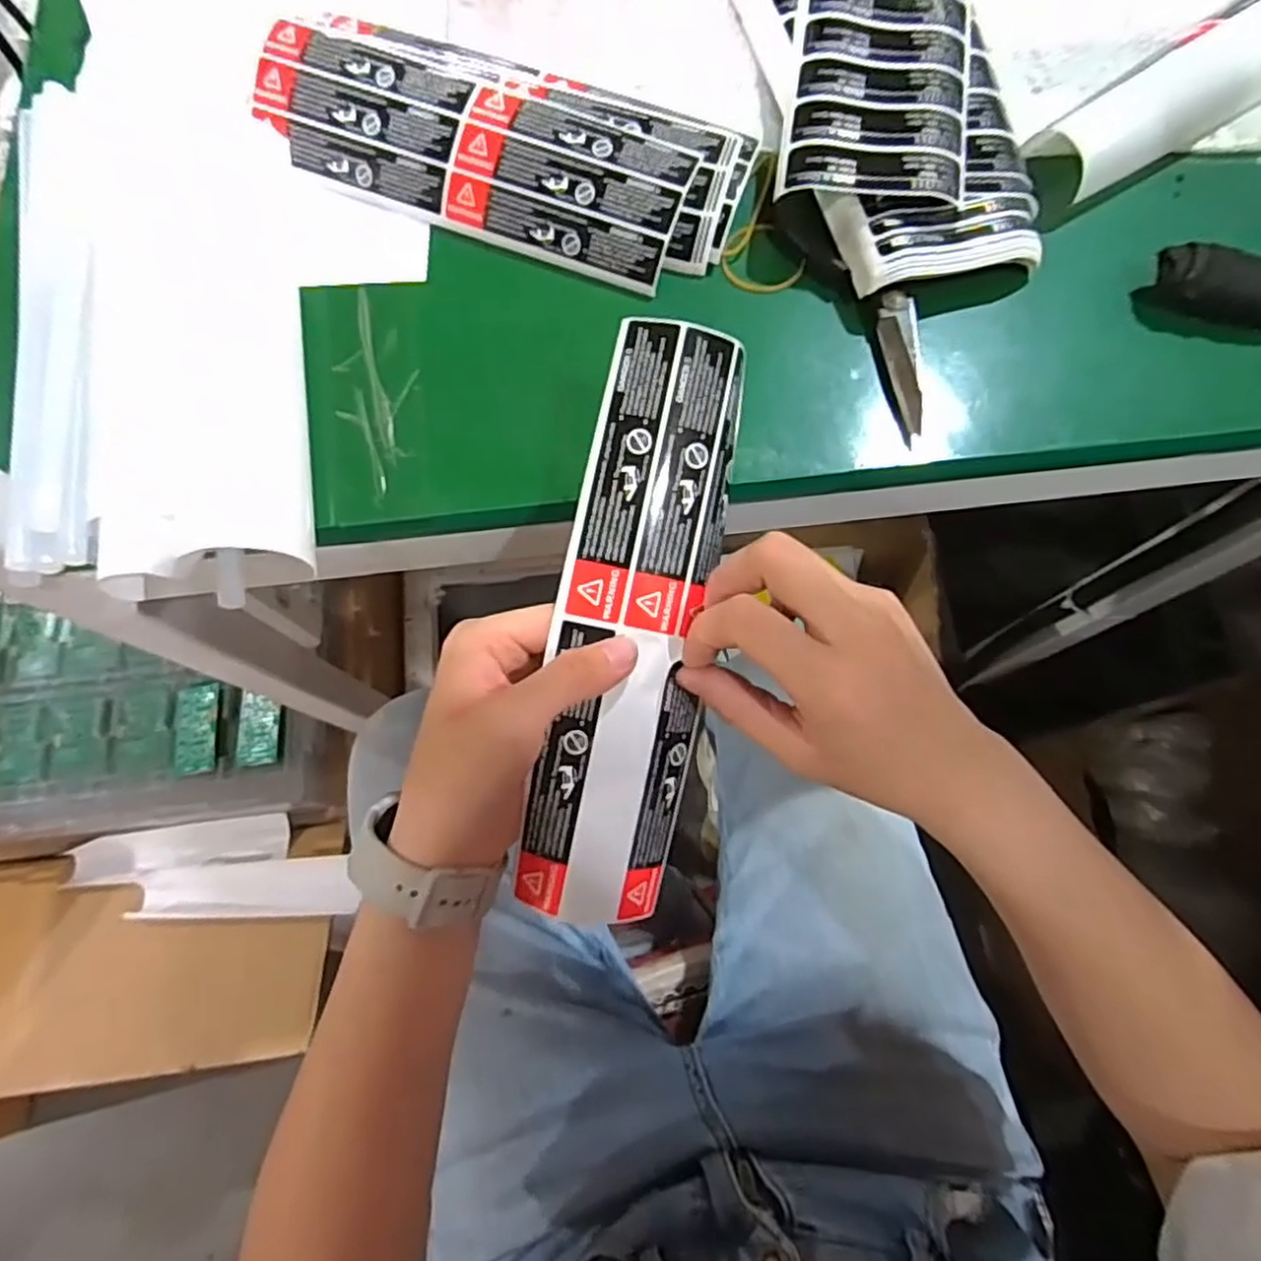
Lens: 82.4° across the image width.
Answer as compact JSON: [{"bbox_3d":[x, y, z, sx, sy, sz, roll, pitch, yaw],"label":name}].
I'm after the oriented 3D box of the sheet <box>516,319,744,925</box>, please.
[{"bbox_3d":[0.003,0.000,0.294,0.062,0.012,0.238,9,94,-11],"label":"sheet"}]

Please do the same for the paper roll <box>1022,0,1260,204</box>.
[{"bbox_3d":[0.328,-0.308,0.386,0.262,0.029,0.053,-34,75,-9],"label":"paper roll"}]

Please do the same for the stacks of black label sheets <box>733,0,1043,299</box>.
[{"bbox_3d":[0.134,-0.296,0.382,0.131,0.034,0.261,-4,73,0],"label":"stacks of black label sheets"}]

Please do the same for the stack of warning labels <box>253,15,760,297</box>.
[{"bbox_3d":[-0.069,-0.255,0.377,0.255,0.037,0.091,21,74,8],"label":"stack of warning labels"}]

